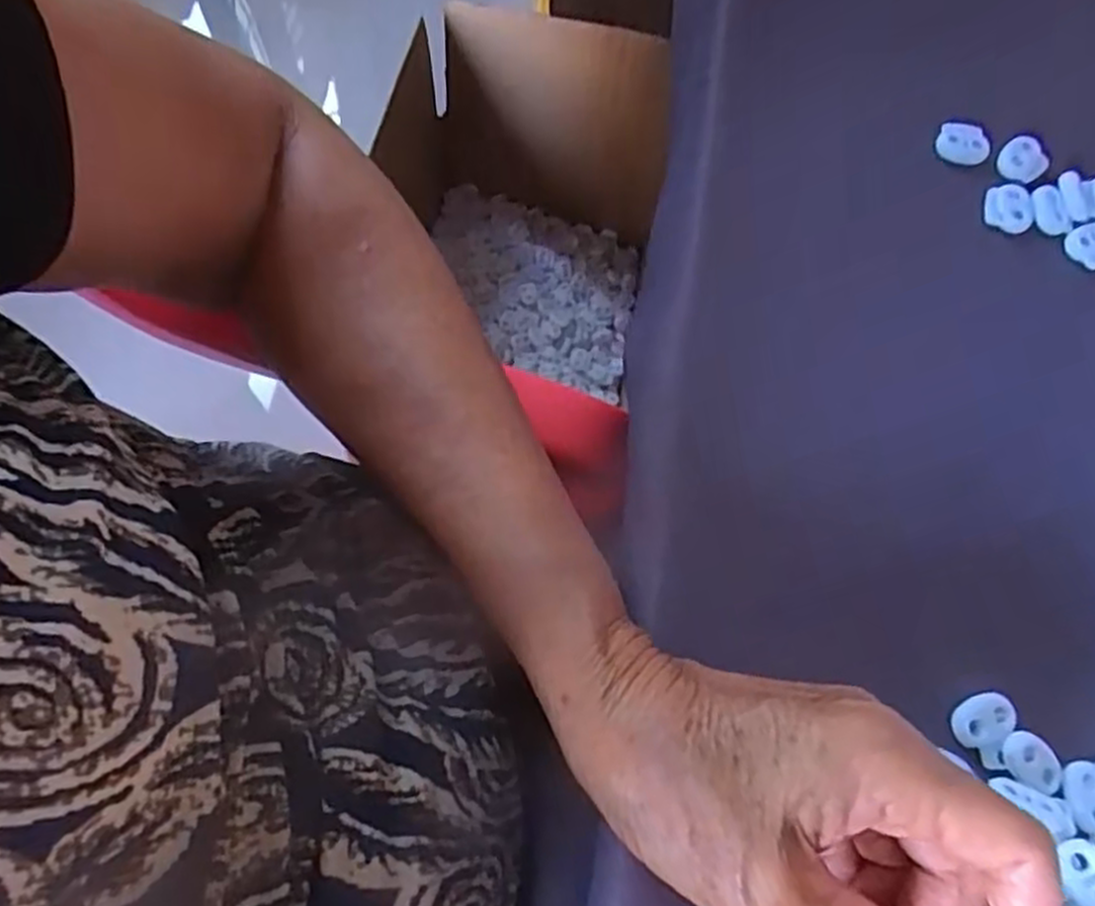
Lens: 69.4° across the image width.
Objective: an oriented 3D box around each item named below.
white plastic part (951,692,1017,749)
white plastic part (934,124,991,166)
[{"bbox_3d":[0.147,0.090,0.266,0.021,0.004,0.015,-13,71,-7],"label":"white plastic part"},{"bbox_3d":[0.183,-0.136,0.348,0.022,0.006,0.016,19,70,5],"label":"white plastic part"}]

